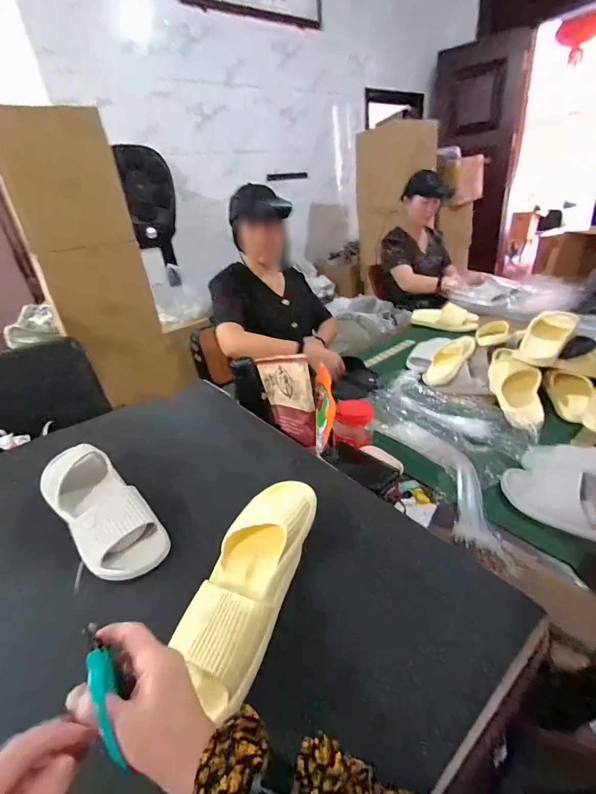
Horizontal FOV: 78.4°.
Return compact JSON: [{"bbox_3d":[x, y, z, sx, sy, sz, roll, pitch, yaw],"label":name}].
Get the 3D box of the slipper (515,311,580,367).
[{"bbox_3d":[0.667,-0.159,0.977,0.111,0.058,0.203,20,56,40],"label":"slipper"}]

